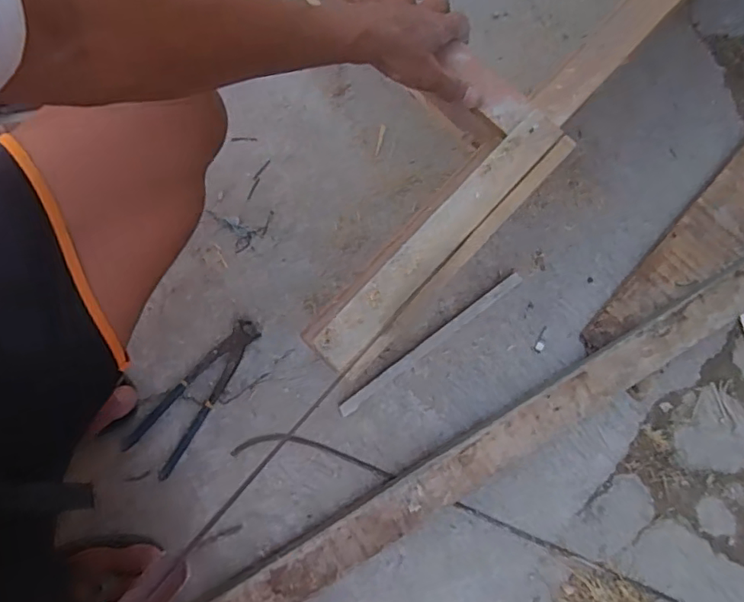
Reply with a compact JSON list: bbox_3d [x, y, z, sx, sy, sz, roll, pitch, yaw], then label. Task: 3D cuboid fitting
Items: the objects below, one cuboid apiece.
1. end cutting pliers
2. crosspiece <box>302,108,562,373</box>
[{"bbox_3d":[-0.229,0.116,0.721,0.068,0.016,0.216,33,81,5],"label":"end cutting pliers"},{"bbox_3d":[0.056,-0.059,0.503,0.050,0.024,0.292,43,82,6],"label":"crosspiece"}]

